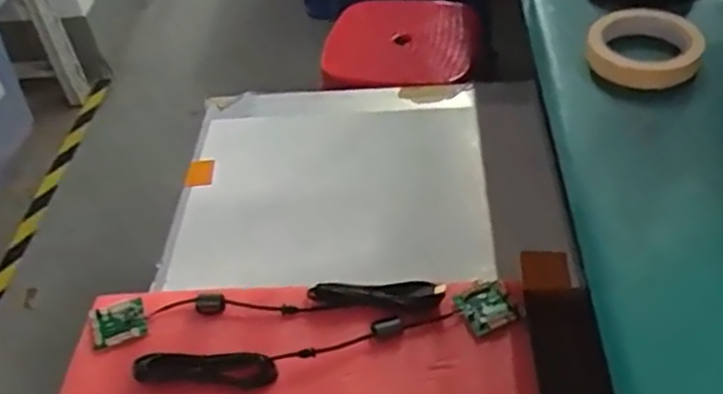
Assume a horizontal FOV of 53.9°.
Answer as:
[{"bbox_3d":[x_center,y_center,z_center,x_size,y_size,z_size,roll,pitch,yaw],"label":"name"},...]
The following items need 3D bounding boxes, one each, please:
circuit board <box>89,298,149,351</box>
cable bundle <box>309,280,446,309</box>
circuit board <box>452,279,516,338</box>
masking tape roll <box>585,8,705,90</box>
[{"bbox_3d":[-0.271,0.142,0.796,0.058,0.012,0.053,-18,46,-11],"label":"circuit board"},{"bbox_3d":[0.017,0.107,0.783,0.146,0.011,0.033,-2,45,6],"label":"cable bundle"},{"bbox_3d":[0.136,0.118,0.767,0.057,0.010,0.051,-21,46,-13],"label":"circuit board"},{"bbox_3d":[0.266,-0.143,0.670,0.100,0.024,0.100,-4,45,4],"label":"masking tape roll"}]

